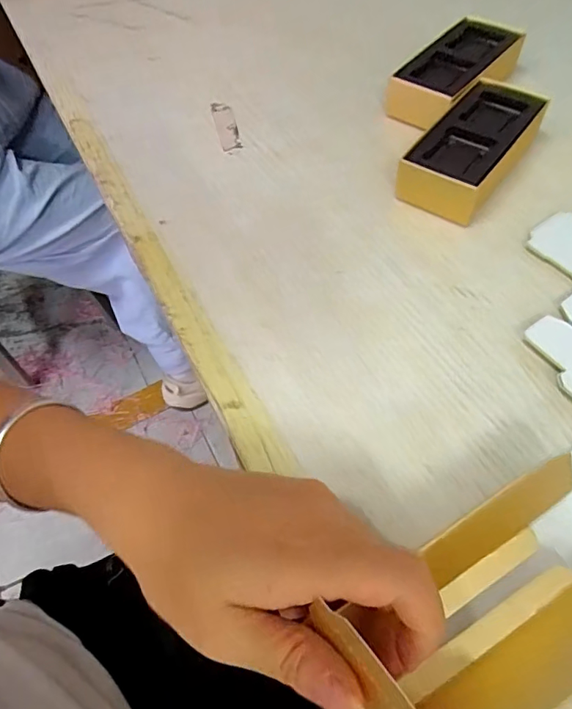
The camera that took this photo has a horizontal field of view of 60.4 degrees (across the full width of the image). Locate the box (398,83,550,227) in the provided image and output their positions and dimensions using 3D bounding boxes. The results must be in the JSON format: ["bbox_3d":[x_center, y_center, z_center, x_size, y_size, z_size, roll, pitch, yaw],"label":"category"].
[{"bbox_3d":[0.131,-0.142,0.342,0.060,0.036,0.115,32,65,21],"label":"box"}]

